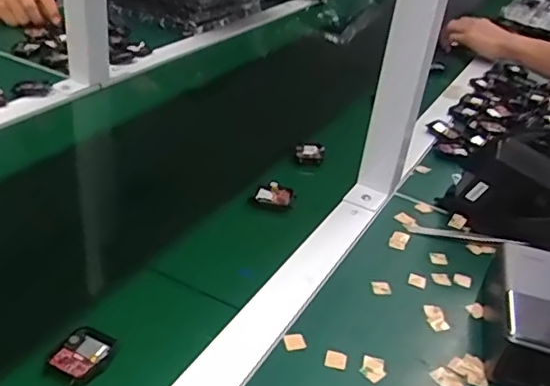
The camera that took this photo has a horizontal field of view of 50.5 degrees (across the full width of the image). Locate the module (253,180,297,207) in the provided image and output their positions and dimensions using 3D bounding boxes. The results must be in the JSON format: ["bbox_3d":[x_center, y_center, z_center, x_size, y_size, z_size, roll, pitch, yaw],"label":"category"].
[{"bbox_3d":[0.000,0.003,0.640,0.041,0.014,0.035,15,33,11],"label":"module"}]

